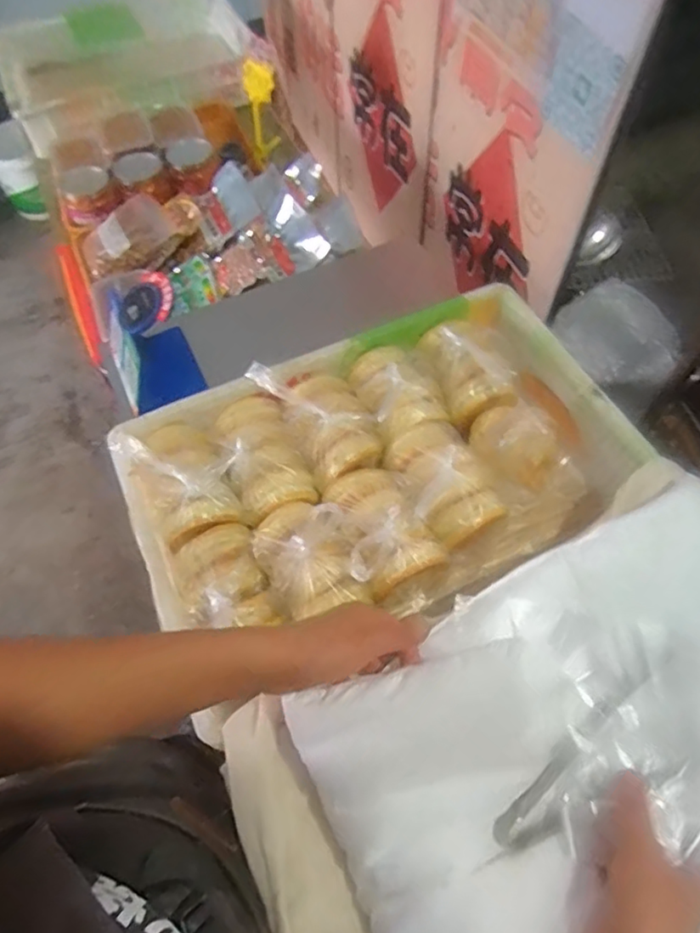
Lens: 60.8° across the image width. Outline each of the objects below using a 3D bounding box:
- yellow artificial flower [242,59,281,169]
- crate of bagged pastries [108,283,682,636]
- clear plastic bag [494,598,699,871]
[{"bbox_3d":[-0.189,-0.759,1.278,0.066,0.170,0.064,-14,61,-6],"label":"yellow artificial flower"},{"bbox_3d":[0.037,0.009,0.774,0.588,0.114,0.378,-22,62,-11],"label":"crate of bagged pastries"},{"bbox_3d":[0.280,0.237,0.518,0.287,0.051,0.203,7,61,5],"label":"clear plastic bag"}]

